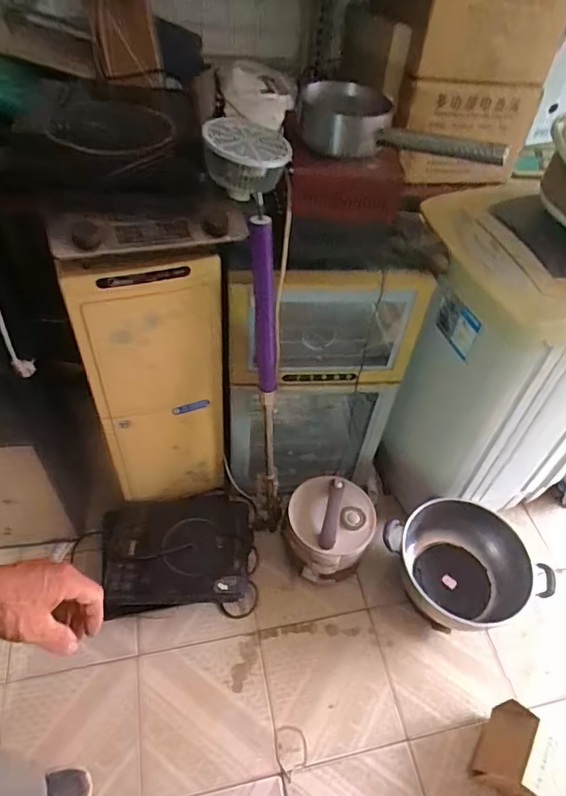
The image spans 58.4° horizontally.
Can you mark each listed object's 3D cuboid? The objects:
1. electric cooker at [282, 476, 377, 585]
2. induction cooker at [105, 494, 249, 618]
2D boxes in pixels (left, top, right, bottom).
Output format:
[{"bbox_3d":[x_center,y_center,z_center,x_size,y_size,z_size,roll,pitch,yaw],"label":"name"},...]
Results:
[{"bbox_3d":[0.124,0.376,1.398,0.218,0.240,0.235,3,49,-3],"label":"electric cooker"},{"bbox_3d":[-0.278,0.421,1.362,0.394,0.076,0.295,-7,50,-11],"label":"induction cooker"}]

